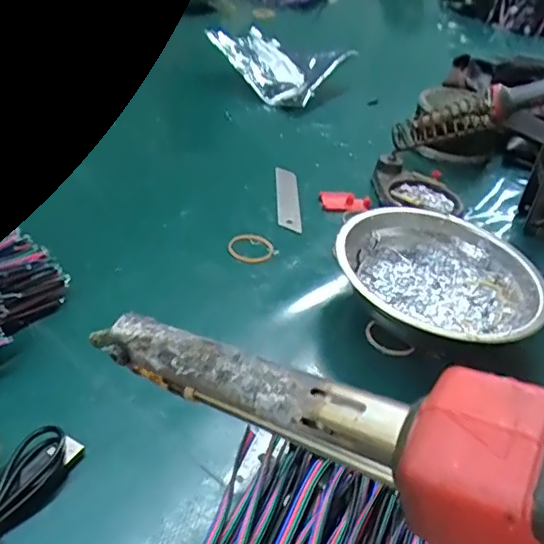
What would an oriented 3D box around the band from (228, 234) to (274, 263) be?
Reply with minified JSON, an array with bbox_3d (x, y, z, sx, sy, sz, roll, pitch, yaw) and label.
[{"bbox_3d":[-0.015,-0.018,0.413,0.033,0.004,0.033,5,38,-4],"label":"band"}]

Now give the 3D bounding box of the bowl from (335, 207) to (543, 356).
[{"bbox_3d":[0.102,0.009,0.355,0.123,0.043,0.124,5,38,-4],"label":"bowl"}]

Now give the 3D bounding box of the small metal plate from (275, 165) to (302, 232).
[{"bbox_3d":[0.013,-0.064,0.480,0.018,0.004,0.105,-3,36,1],"label":"small metal plate"}]

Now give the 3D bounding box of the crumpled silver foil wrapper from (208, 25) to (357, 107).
[{"bbox_3d":[0.008,-0.267,0.718,0.164,0.052,0.122,24,41,25],"label":"crumpled silver foil wrapper"}]

